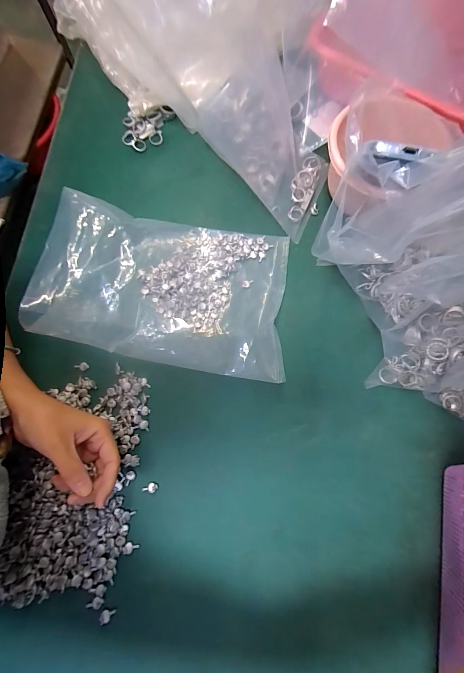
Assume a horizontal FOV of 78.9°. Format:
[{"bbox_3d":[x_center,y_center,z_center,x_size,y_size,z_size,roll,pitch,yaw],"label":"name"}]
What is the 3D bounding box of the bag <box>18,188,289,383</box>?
[{"bbox_3d":[-0.066,-0.067,0.341,0.265,0.101,0.205,6,76,1],"label":"bag"}]

